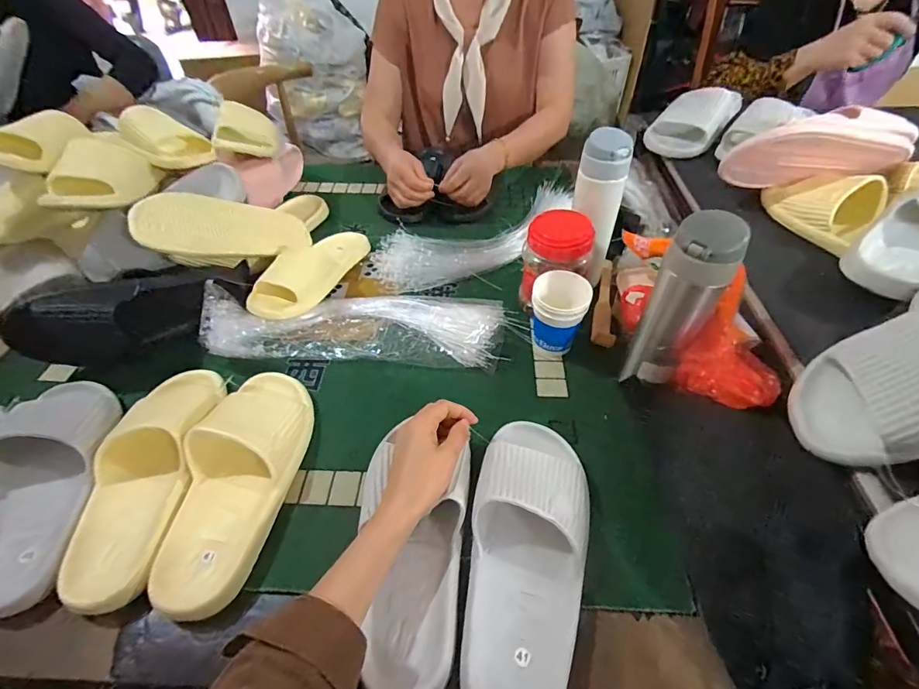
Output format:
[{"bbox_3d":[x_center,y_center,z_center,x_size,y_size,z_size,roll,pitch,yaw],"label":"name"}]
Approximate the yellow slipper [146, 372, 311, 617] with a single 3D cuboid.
[{"bbox_3d":[-0.230,0.126,0.458,0.108,0.070,0.255,0,47,3],"label":"yellow slipper"}]

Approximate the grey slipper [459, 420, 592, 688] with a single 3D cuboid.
[{"bbox_3d":[0.060,0.182,0.388,0.109,0.068,0.264,6,48,8],"label":"grey slipper"}]

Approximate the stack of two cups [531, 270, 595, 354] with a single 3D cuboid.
[{"bbox_3d":[0.127,-0.035,0.573,0.067,0.094,0.067,6,48,8],"label":"stack of two cups"}]

